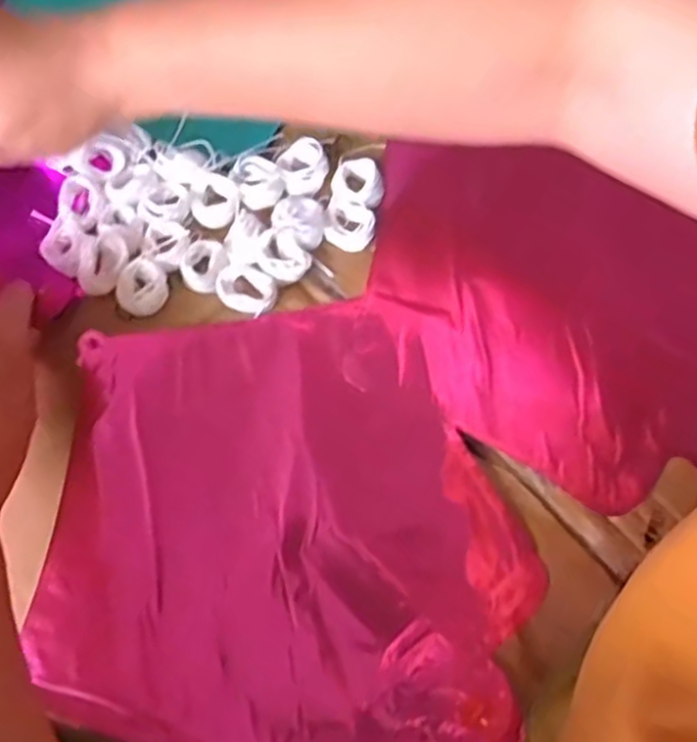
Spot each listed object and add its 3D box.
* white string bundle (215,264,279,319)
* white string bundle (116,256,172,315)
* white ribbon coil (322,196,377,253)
[{"bbox_3d":[-0.055,-0.043,0.385,0.032,0.012,0.024,27,72,7],"label":"white string bundle"},{"bbox_3d":[-0.109,-0.044,0.382,0.028,0.014,0.029,1,71,-1],"label":"white string bundle"},{"bbox_3d":[0.000,-0.082,0.398,0.029,0.008,0.026,23,72,6],"label":"white ribbon coil"}]

